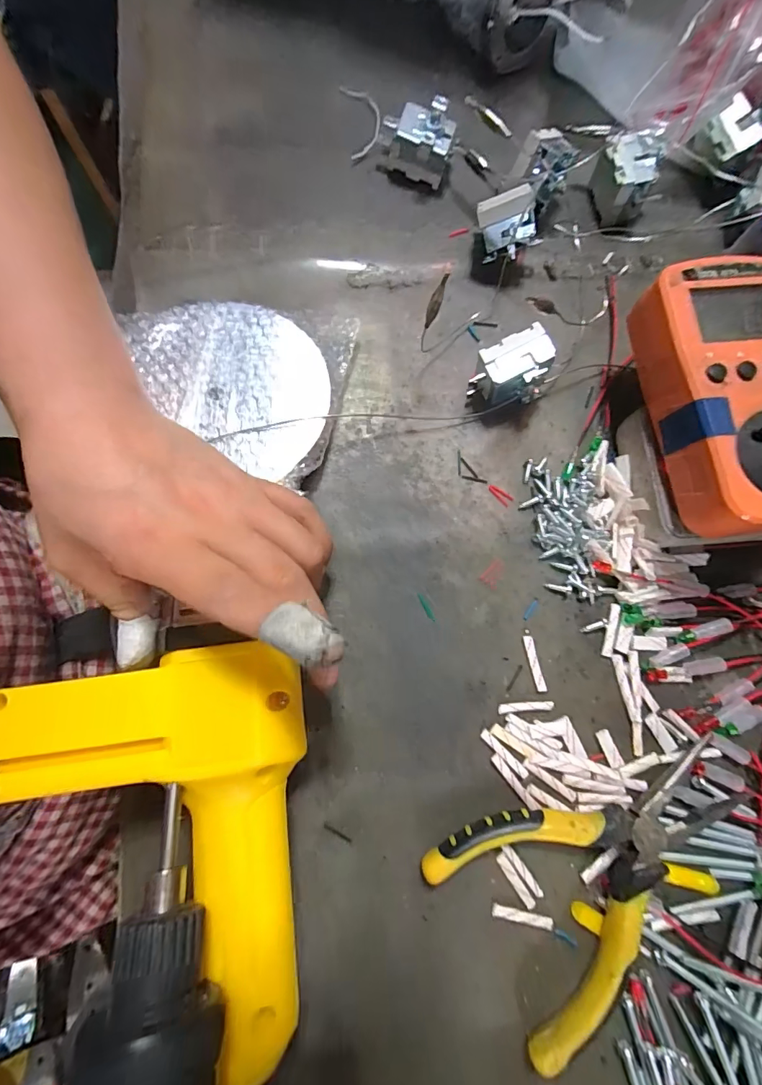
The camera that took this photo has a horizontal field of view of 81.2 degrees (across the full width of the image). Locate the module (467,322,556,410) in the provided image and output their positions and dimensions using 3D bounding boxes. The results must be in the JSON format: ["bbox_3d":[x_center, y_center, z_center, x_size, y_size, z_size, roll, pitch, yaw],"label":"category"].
[{"bbox_3d":[0.069,-0.093,0.247,0.044,0.034,0.025,-22,80,-6],"label":"module"}]

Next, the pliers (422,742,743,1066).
[{"bbox_3d":[0.103,0.157,0.204,0.145,0.018,0.090,-22,80,-6],"label":"pliers"}]

